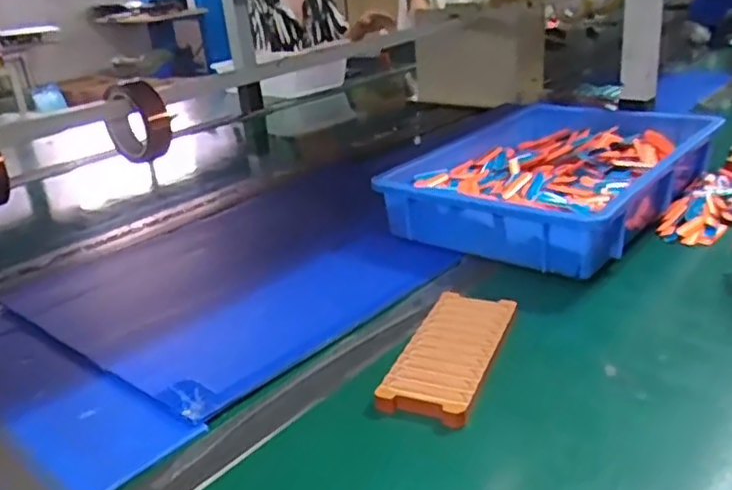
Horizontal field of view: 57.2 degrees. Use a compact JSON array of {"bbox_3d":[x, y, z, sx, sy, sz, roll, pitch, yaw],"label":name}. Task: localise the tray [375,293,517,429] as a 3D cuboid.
[{"bbox_3d":[0.074,0.093,0.583,0.073,0.016,0.172,5,25,24],"label":"tray"}]

